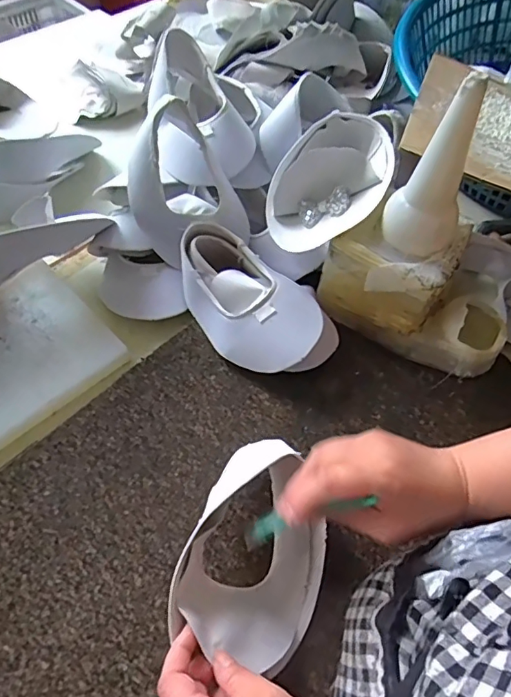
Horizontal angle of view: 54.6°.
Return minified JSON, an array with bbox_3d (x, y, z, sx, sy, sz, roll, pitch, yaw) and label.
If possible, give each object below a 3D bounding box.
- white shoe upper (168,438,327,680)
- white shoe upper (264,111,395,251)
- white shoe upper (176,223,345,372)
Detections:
[{"bbox_3d":[0.005,0.159,0.403,0.109,0.071,0.161,18,59,6],"label":"white shoe upper"},{"bbox_3d":[0.077,-0.179,0.532,0.118,0.075,0.153,14,57,5],"label":"white shoe upper"},{"bbox_3d":[-0.004,-0.047,0.542,0.197,0.066,0.116,33,62,15],"label":"white shoe upper"}]

